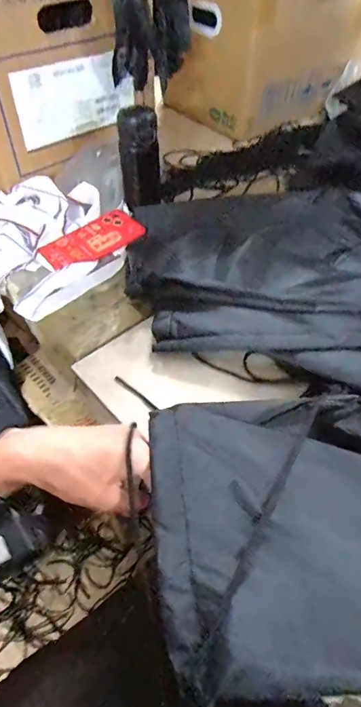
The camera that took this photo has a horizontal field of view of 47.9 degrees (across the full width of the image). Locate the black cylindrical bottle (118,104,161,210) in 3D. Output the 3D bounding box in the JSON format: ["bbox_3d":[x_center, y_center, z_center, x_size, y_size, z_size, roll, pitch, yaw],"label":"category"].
[{"bbox_3d":[-0.065,-0.309,0.655,0.062,0.146,0.050,-5,52,-5],"label":"black cylindrical bottle"}]

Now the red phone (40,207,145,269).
[{"bbox_3d":[-0.139,-0.181,0.646,0.159,0.008,0.079,-34,67,-21],"label":"red phone"}]

